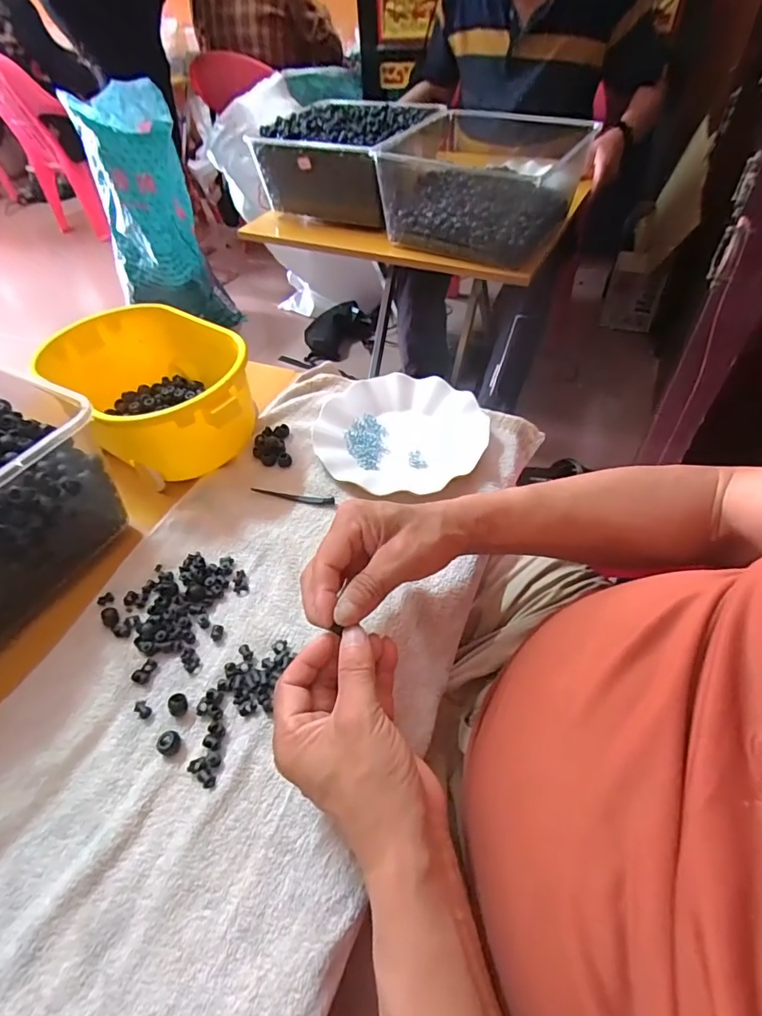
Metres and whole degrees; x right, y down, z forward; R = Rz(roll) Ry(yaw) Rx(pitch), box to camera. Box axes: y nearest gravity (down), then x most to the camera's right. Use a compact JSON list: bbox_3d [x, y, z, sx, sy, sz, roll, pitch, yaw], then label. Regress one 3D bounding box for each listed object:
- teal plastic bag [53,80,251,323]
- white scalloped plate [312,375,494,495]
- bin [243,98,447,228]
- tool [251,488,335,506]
[{"bbox_3d":[-0.689,-0.853,1.513,0.316,0.615,0.302,-25,52,-17],"label":"teal plastic bag"},{"bbox_3d":[0.025,-0.088,0.548,0.177,0.026,0.170,-2,49,3],"label":"white scalloped plate"},{"bbox_3d":[-0.058,-0.686,0.989,0.289,0.151,0.275,22,54,22],"label":"bin"},{"bbox_3d":[-0.090,-0.012,0.500,0.089,0.006,0.010,9,50,12],"label":"tool"}]

